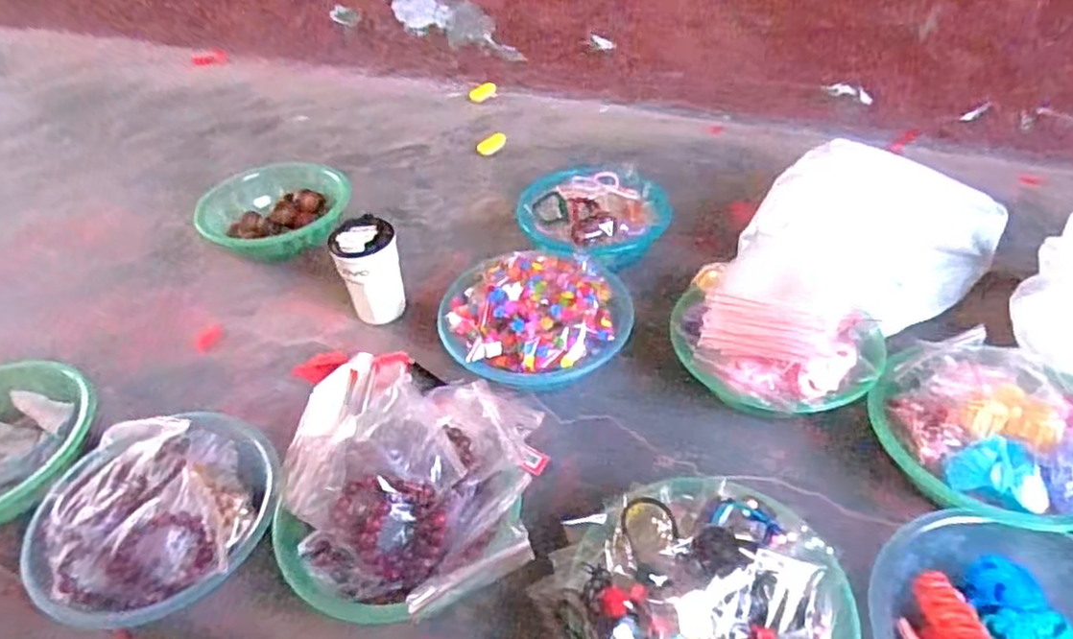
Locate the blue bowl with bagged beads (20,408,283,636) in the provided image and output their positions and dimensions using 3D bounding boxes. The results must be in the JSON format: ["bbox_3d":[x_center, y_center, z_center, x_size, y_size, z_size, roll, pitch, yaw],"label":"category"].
[{"bbox_3d":[-0.384,0.193,0.713,0.227,0.080,0.220,-25,46,-22],"label":"blue bowl with bagged beads"}]

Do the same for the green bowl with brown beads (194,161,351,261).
[{"bbox_3d":[-0.428,-0.179,1.138,0.245,0.071,0.203,14,45,20],"label":"green bowl with brown beads"}]

